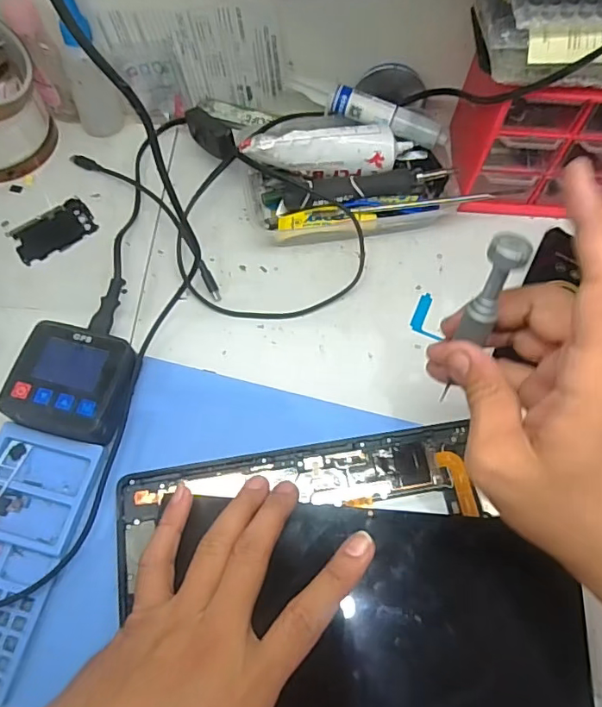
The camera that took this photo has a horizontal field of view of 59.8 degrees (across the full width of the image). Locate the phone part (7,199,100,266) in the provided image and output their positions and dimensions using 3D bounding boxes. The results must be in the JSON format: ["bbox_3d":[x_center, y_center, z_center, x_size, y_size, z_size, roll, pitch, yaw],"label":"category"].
[{"bbox_3d":[-0.202,-0.100,0.428,0.065,0.004,0.040,-34,70,-16],"label":"phone part"}]

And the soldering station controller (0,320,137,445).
[{"bbox_3d":[-0.153,0.022,0.353,0.073,0.033,0.073,9,65,2],"label":"soldering station controller"}]

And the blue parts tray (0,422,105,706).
[{"bbox_3d":[-0.180,0.121,0.318,0.071,0.011,0.147,13,65,4],"label":"blue parts tray"}]

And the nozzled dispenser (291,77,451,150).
[{"bbox_3d":[0.054,-0.196,0.422,0.129,0.022,0.018,18,67,7],"label":"nozzled dispenser"}]

